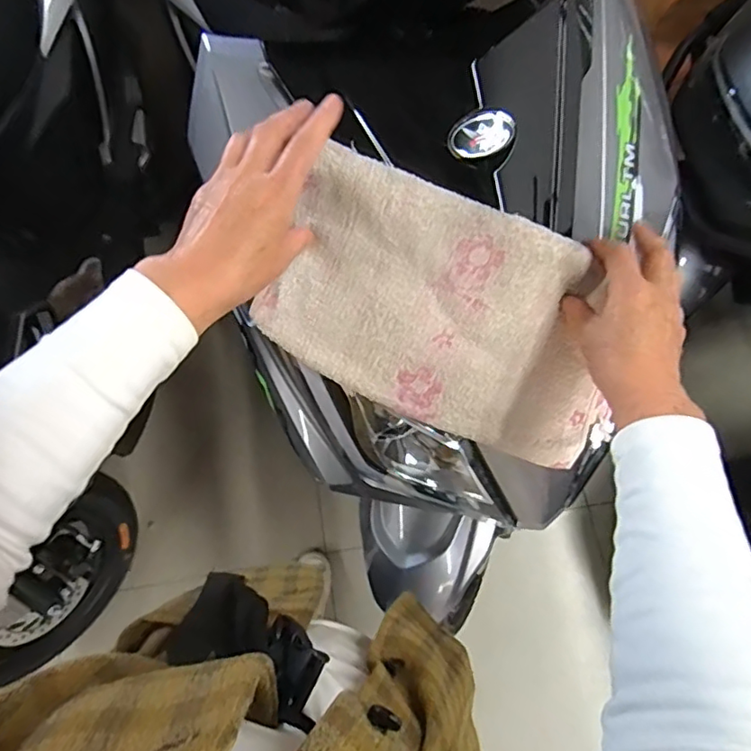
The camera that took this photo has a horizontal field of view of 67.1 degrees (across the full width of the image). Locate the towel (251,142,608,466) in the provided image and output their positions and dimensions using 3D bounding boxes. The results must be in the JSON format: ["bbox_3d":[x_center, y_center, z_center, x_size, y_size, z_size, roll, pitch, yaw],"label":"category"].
[{"bbox_3d":[0.068,-0.043,0.460,0.294,0.025,0.177,24,114,-6],"label":"towel"}]

